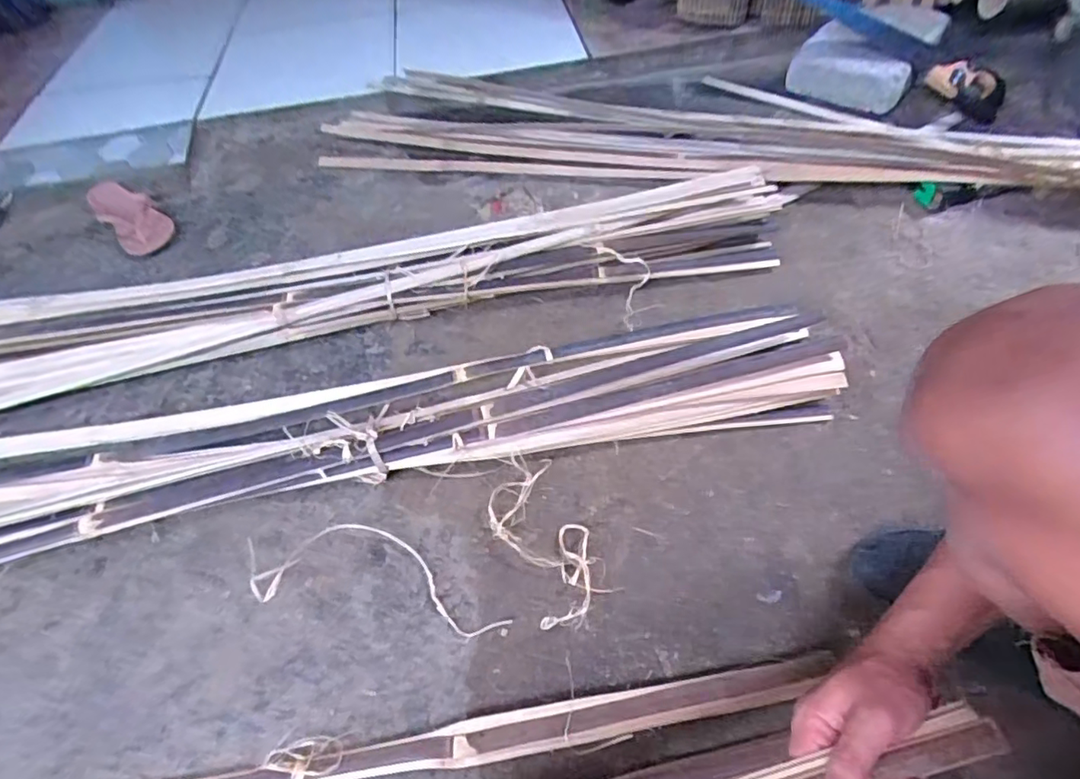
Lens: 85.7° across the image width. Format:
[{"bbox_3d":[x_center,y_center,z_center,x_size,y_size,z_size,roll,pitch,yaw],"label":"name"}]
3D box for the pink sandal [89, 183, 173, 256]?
[{"bbox_3d":[-0.730,-0.308,1.032,0.181,0.056,0.088,31,60,25],"label":"pink sandal"}]

